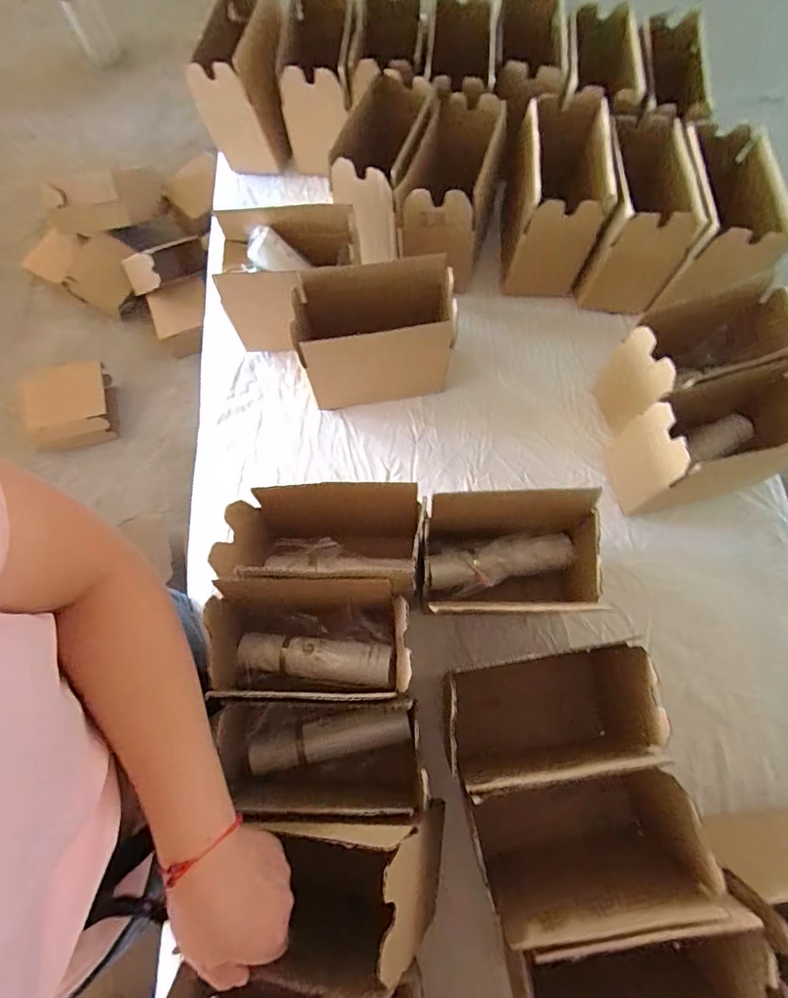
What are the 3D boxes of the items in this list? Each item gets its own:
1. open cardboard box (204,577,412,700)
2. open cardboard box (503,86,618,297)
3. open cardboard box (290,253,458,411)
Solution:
[{"bbox_3d":[-0.085,0.147,0.521,0.195,0.129,0.099,1,73,1],"label":"open cardboard box"},{"bbox_3d":[0.234,-0.439,0.717,0.109,0.170,0.210,5,74,2],"label":"open cardboard box"},{"bbox_3d":[-0.026,-0.212,0.652,0.189,0.167,0.110,-8,73,-1],"label":"open cardboard box"}]

